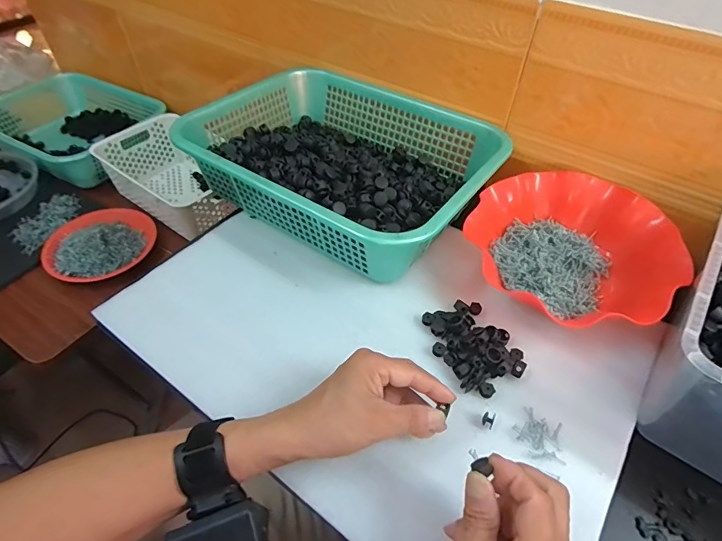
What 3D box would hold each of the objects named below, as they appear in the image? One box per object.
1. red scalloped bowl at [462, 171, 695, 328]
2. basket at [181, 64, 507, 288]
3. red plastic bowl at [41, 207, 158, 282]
[{"bbox_3d":[0.238,-0.028,0.503,0.212,0.062,0.204,0,49,0],"label":"red scalloped bowl"},{"bbox_3d":[-0.023,-0.158,0.592,0.382,0.104,0.287,29,55,22],"label":"basket"},{"bbox_3d":[-0.508,-0.066,0.827,0.194,0.046,0.190,0,49,0],"label":"red plastic bowl"}]

